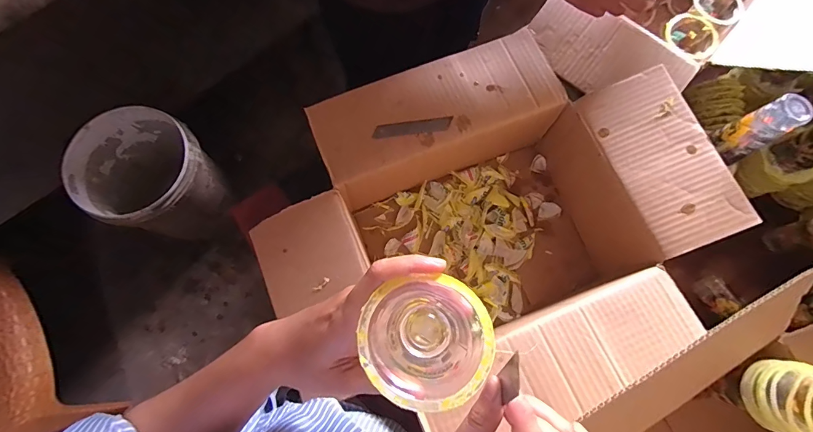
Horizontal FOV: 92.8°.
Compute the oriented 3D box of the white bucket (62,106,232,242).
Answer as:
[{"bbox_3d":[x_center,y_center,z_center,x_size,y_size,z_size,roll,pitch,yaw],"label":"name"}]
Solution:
[{"bbox_3d":[-0.688,-0.100,1.091,0.308,0.293,0.288,0,76,-1],"label":"white bucket"}]

